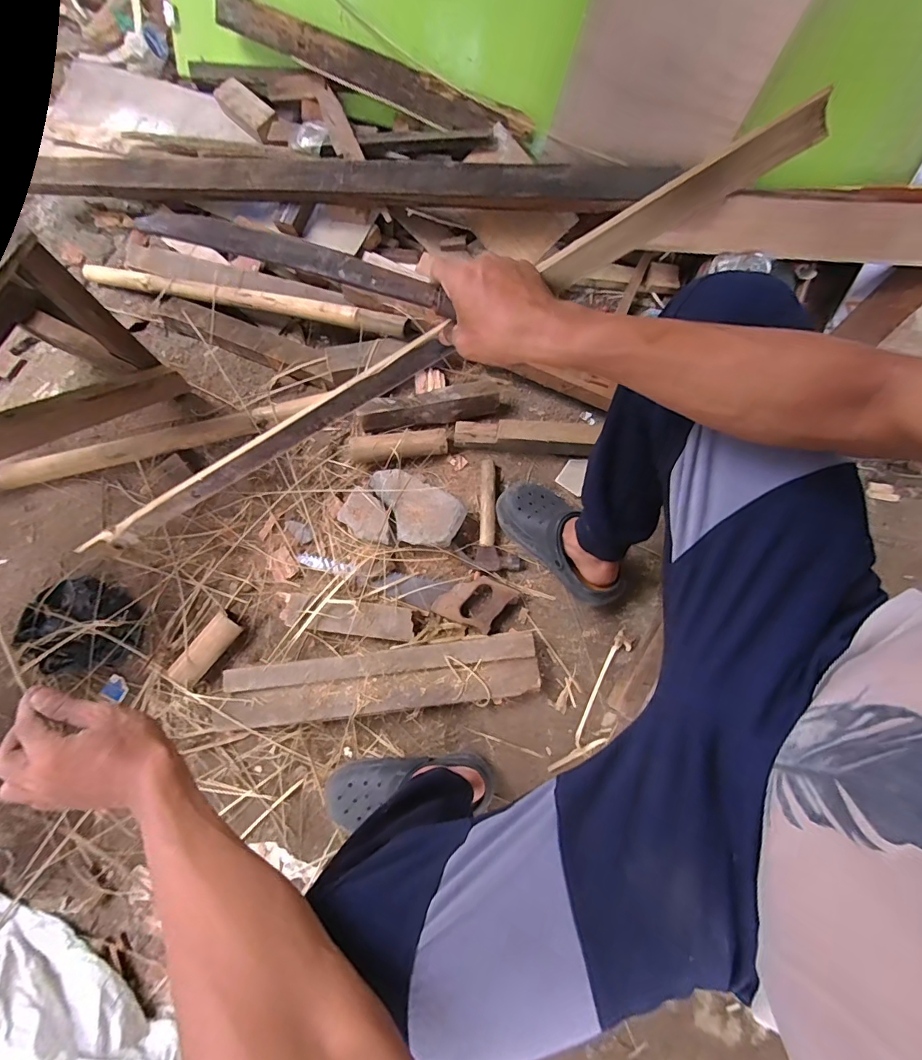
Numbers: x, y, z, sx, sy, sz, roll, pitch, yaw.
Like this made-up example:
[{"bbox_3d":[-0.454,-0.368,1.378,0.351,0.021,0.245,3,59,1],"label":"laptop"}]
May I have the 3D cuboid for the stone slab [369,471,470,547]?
[{"bbox_3d":[-0.087,-0.039,0.811,0.176,0.029,0.108,26,78,8],"label":"stone slab"}]

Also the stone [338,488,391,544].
[{"bbox_3d":[-0.168,-0.024,0.817,0.102,0.022,0.072,33,79,9],"label":"stone"}]

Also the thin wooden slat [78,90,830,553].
[{"bbox_3d":[-0.092,-0.152,0.465,0.824,0.053,0.016,-24,75,18],"label":"thin wooden slat"}]

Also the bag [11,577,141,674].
[{"bbox_3d":[-0.676,0.160,0.792,0.168,0.097,0.171,-32,77,-7],"label":"bag"}]

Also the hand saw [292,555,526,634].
[{"bbox_3d":[-0.108,0.096,0.838,0.421,0.041,0.091,15,77,5],"label":"hand saw"}]

